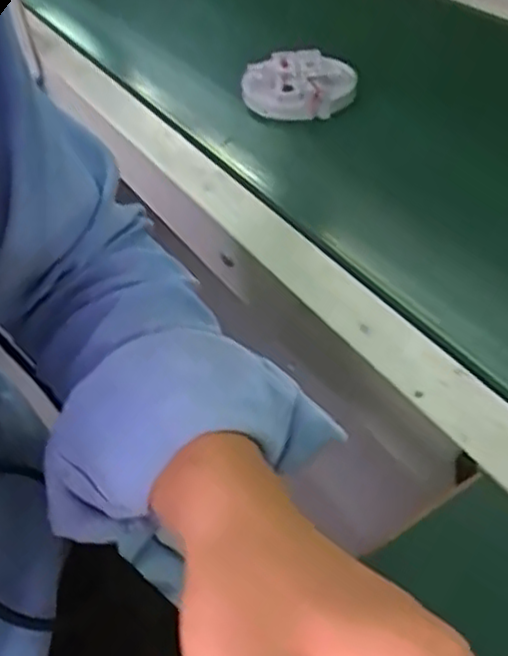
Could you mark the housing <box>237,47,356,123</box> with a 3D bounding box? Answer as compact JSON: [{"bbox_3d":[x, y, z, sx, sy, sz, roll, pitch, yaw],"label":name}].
[{"bbox_3d":[0.041,-0.220,0.619,0.093,0.023,0.097,-4,43,4],"label":"housing"}]

